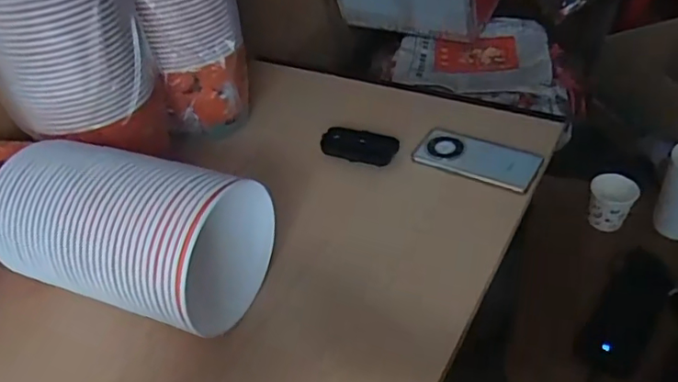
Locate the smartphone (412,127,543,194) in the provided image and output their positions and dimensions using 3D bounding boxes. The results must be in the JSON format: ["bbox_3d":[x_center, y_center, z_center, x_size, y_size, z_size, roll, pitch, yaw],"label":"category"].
[{"bbox_3d":[0.190,-0.048,0.759,0.164,0.012,0.083,19,49,26],"label":"smartphone"}]

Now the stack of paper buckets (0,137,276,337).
[{"bbox_3d":[-0.279,0.027,0.611,0.399,0.135,0.151,13,47,21],"label":"stack of paper buckets"}]

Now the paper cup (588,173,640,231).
[{"bbox_3d":[0.441,0.018,0.889,0.066,0.072,0.061,-4,43,4],"label":"paper cup"}]

